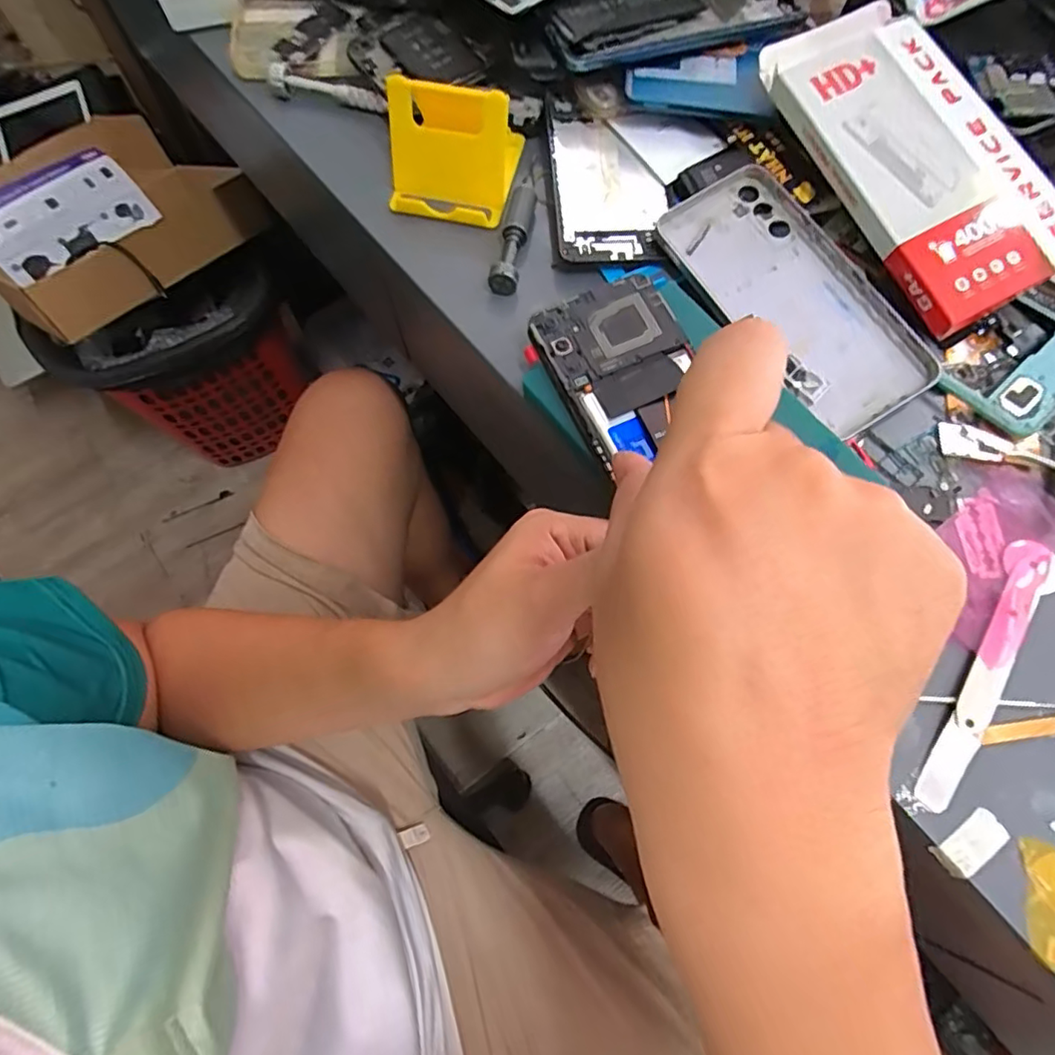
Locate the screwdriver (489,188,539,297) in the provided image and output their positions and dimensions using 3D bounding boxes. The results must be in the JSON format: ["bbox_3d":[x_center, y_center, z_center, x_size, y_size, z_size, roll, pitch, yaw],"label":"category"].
[{"bbox_3d":[-0.008,-0.175,0.349,0.015,0.017,0.072,10,70,4],"label":"screwdriver"}]

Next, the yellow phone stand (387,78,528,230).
[{"bbox_3d":[-0.045,-0.233,0.349,0.070,0.058,0.068,9,70,3],"label":"yellow phone stand"}]

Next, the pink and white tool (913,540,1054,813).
[{"bbox_3d":[0.216,0.066,0.268,0.023,0.005,0.141,32,73,11],"label":"pink and white tool"}]

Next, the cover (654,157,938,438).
[{"bbox_3d":[0.149,-0.131,0.322,0.076,0.012,0.163,-30,73,-10],"label":"cover"}]

